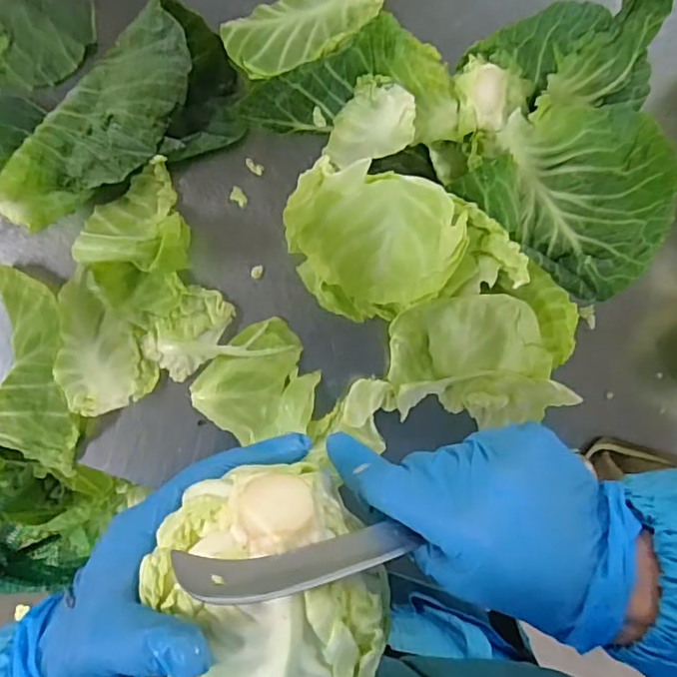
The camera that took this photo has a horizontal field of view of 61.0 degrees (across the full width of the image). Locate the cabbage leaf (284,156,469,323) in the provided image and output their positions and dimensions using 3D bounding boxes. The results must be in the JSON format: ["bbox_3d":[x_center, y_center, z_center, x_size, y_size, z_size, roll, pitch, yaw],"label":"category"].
[{"bbox_3d":[0.021,-0.066,0.410,0.120,0.061,0.098,22,90,-4],"label":"cabbage leaf"}]

